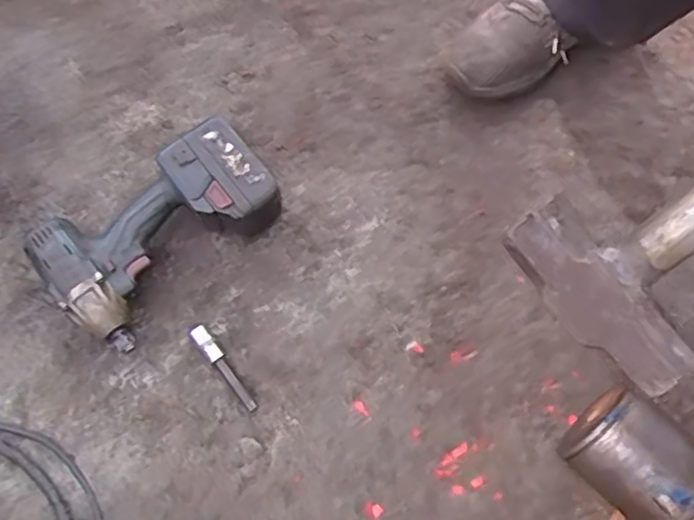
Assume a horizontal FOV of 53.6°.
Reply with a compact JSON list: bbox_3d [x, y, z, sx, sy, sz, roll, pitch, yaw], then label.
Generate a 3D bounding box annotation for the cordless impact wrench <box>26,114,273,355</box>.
[{"bbox_3d":[-0.199,-0.036,0.710,0.141,0.078,0.238,40,78,12],"label":"cordless impact wrench"}]

